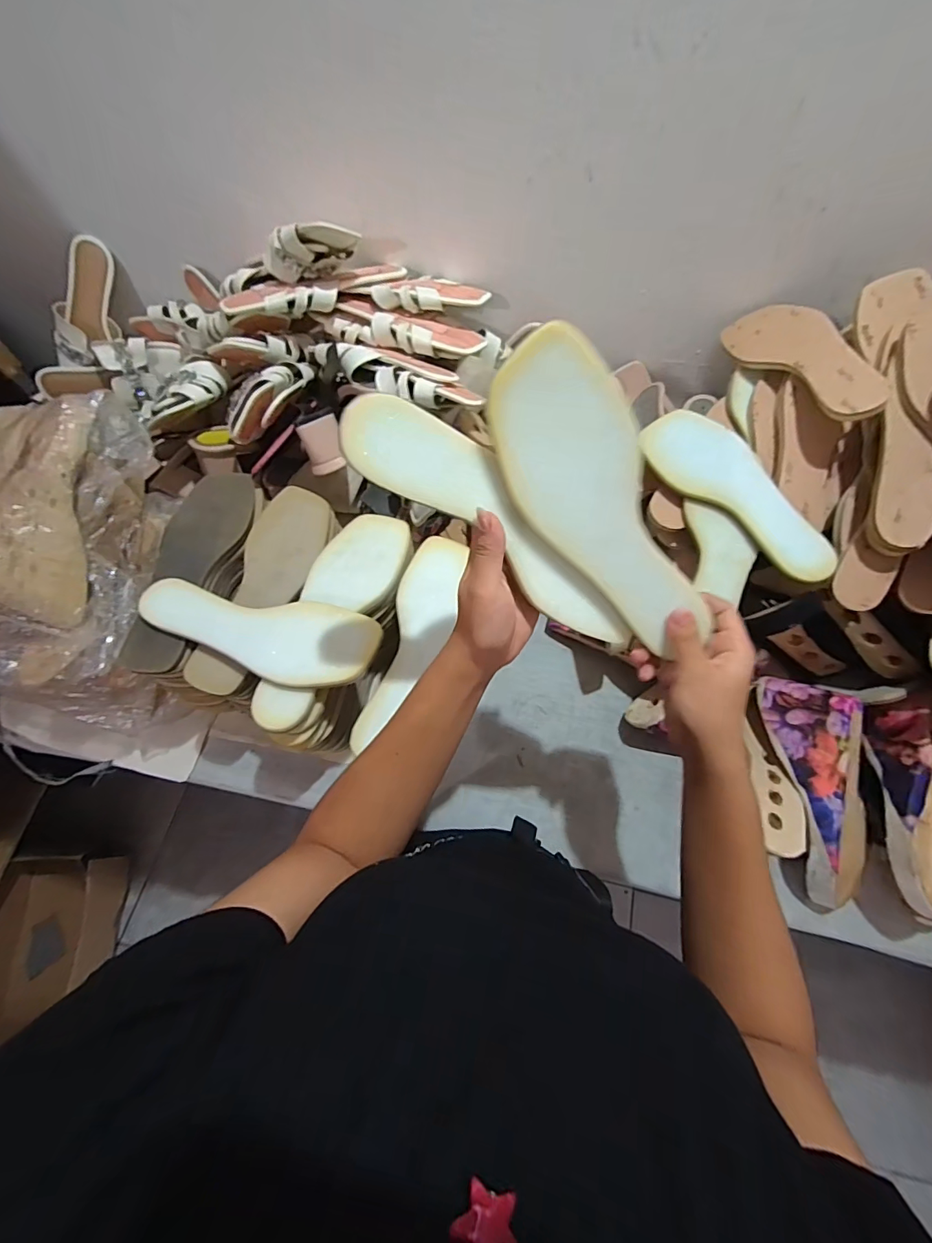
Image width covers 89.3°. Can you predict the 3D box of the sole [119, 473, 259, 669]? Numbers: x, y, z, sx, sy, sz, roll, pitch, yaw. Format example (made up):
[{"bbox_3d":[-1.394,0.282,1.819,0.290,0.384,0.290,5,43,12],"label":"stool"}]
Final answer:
[{"bbox_3d":[-0.294,-0.064,0.495,0.073,0.008,0.237,11,67,5],"label":"sole"}]

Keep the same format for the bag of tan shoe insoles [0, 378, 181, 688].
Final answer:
[{"bbox_3d":[-0.538,-0.097,0.476,0.420,0.124,0.301,1,67,1],"label":"bag of tan shoe insoles"}]

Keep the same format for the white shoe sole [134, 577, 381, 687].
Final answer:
[{"bbox_3d":[-0.201,0.012,0.453,0.237,0.026,0.080,10,67,4],"label":"white shoe sole"}]

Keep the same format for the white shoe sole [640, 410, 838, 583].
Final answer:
[{"bbox_3d":[0.291,-0.142,0.502,0.079,0.012,0.234,-43,69,3],"label":"white shoe sole"}]

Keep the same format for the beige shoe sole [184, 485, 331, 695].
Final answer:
[{"bbox_3d":[-0.208,-0.042,0.496,0.090,0.018,0.242,9,67,4],"label":"beige shoe sole"}]

